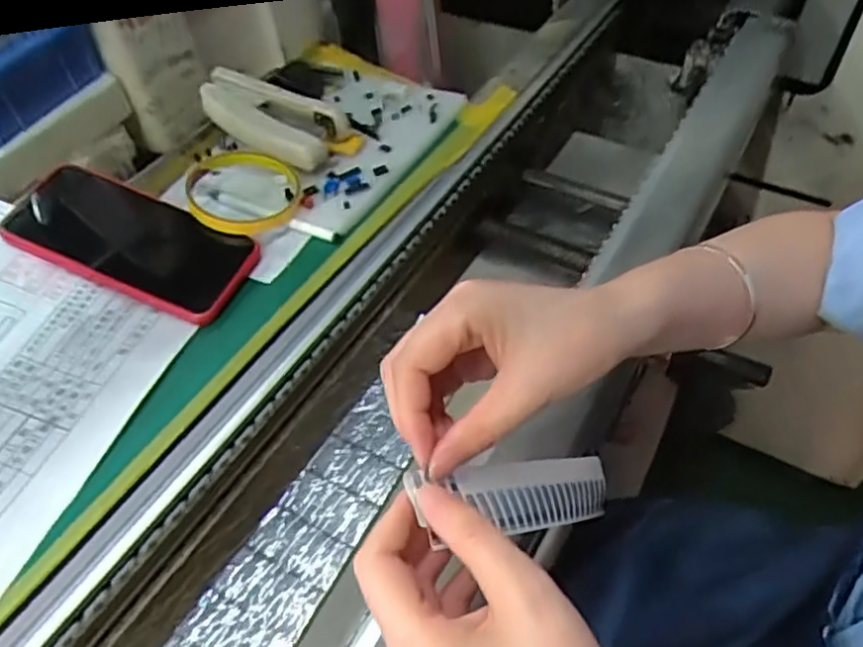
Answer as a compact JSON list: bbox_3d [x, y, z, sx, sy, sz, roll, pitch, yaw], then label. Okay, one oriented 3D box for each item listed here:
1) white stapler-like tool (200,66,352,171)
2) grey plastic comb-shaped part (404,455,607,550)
[{"bbox_3d":[-0.130,-0.164,0.521,0.110,0.044,0.056,24,55,6],"label":"white stapler-like tool"},{"bbox_3d":[0.046,0.081,0.317,0.150,0.008,0.033,10,49,-48],"label":"grey plastic comb-shaped part"}]

